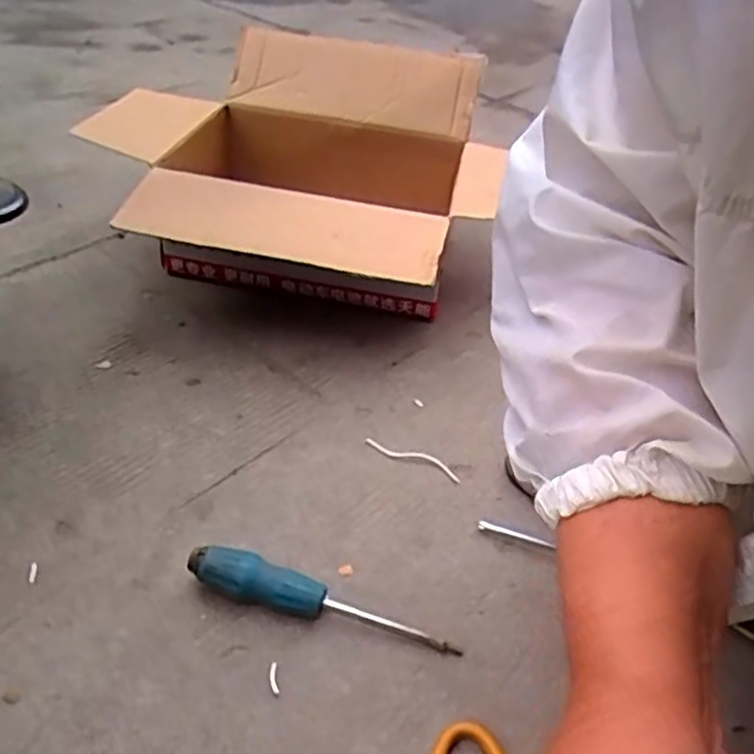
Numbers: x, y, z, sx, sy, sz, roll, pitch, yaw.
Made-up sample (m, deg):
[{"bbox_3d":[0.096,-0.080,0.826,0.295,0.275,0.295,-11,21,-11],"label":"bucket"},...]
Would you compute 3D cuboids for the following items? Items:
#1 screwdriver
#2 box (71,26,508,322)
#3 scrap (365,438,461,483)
[{"bbox_3d":[-0.038,0.157,0.472,0.189,0.032,0.030,14,41,7],"label":"screwdriver"},{"bbox_3d":[-0.095,-0.242,0.790,0.429,0.179,0.419,13,41,6],"label":"box"},{"bbox_3d":[0.033,0.069,0.605,0.089,0.006,0.022,22,42,16],"label":"scrap"}]

